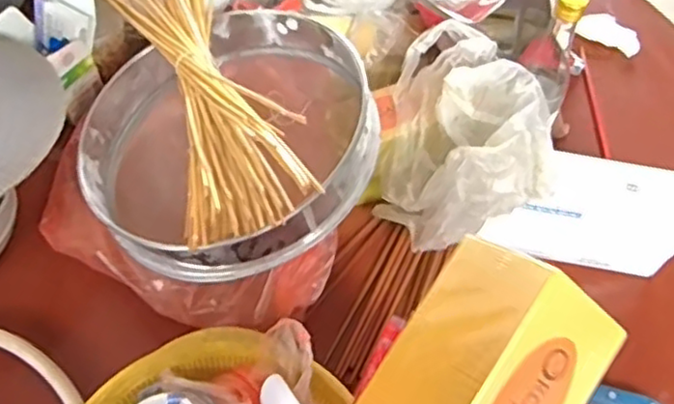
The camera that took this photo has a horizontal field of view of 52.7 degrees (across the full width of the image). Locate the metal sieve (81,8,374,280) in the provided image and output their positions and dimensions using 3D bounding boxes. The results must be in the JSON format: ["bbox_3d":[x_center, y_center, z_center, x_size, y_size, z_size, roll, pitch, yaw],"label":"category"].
[{"bbox_3d":[-0.114,-0.071,0.726,0.306,0.090,0.314,-21,53,3],"label":"metal sieve"}]

